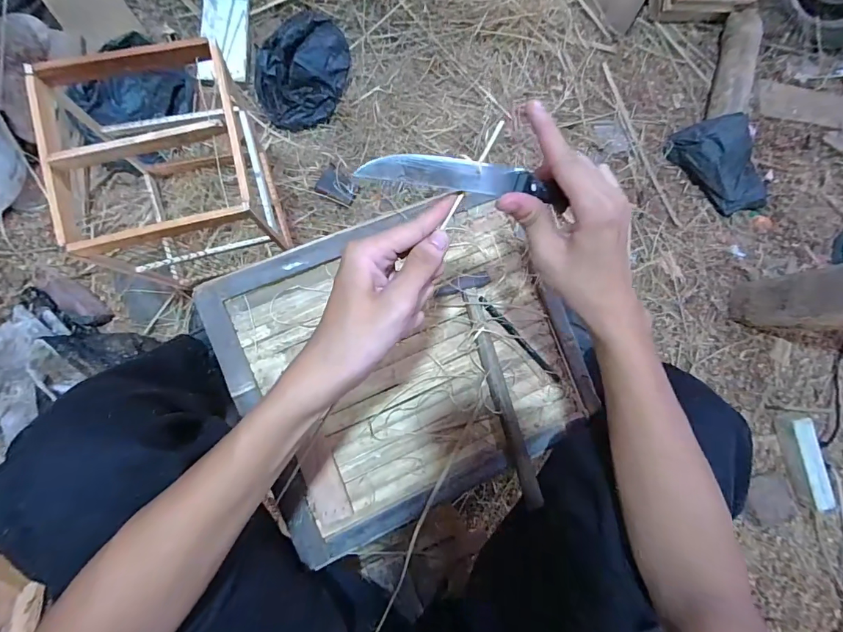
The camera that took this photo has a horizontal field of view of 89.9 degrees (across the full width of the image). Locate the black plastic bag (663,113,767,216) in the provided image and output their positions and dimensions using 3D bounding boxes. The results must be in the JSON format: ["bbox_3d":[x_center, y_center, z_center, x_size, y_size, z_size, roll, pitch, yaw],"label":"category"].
[{"bbox_3d":[0.676,-0.333,0.937,0.118,0.092,0.243,-35,90,-9],"label":"black plastic bag"}]

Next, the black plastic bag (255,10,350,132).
[{"bbox_3d":[-0.243,-0.500,0.853,0.184,0.074,0.214,6,84,-7],"label":"black plastic bag"}]

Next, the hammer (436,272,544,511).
[{"bbox_3d":[0.096,0.088,0.505,0.057,0.023,0.278,-20,87,-9],"label":"hammer"}]

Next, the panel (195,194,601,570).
[{"bbox_3d":[-0.011,0.049,0.501,0.382,0.026,0.332,-24,88,-9],"label":"panel"}]

